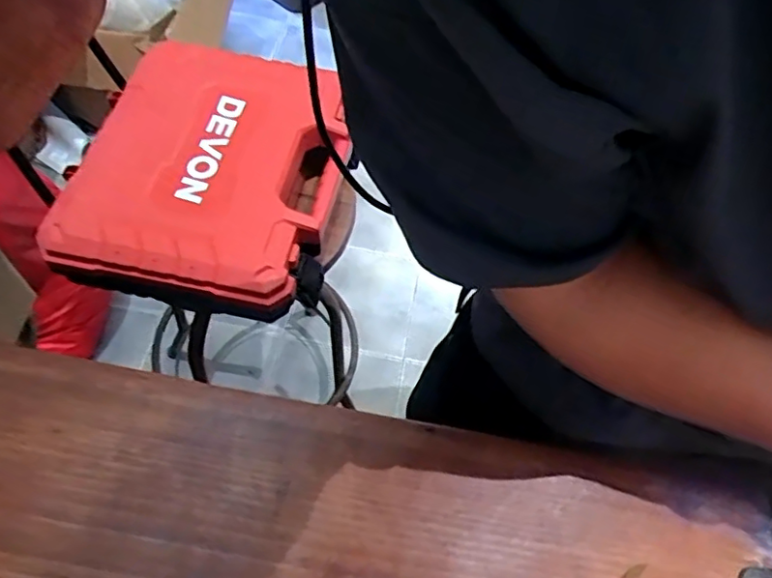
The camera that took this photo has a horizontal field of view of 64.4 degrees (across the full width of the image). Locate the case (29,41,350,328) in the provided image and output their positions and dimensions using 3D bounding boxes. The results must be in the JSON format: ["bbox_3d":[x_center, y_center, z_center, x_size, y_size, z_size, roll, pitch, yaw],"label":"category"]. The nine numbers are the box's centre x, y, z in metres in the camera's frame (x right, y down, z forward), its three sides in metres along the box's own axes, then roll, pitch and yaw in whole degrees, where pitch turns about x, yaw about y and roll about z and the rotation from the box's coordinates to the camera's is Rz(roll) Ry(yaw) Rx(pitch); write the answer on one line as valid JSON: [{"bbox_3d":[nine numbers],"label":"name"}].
[{"bbox_3d":[-0.203,-0.147,0.775,0.297,0.095,0.368,10,57,0],"label":"case"}]

